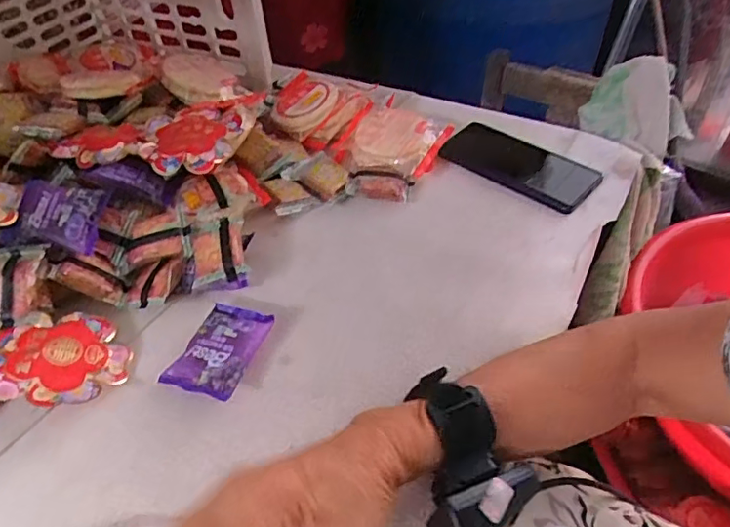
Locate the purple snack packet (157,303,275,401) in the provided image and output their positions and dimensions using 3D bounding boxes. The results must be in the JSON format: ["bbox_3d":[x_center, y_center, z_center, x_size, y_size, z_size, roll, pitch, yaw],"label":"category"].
[{"bbox_3d":[-0.114,0.068,0.445,0.060,0.024,0.079,16,44,16],"label":"purple snack packet"}]

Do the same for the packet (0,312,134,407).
[{"bbox_3d":[-0.232,0.070,0.431,0.093,0.012,0.088,12,37,-21],"label":"packet"}]

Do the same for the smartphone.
[{"bbox_3d":[0.169,-0.111,0.612,0.161,0.014,0.087,28,56,27],"label":"smartphone"}]

